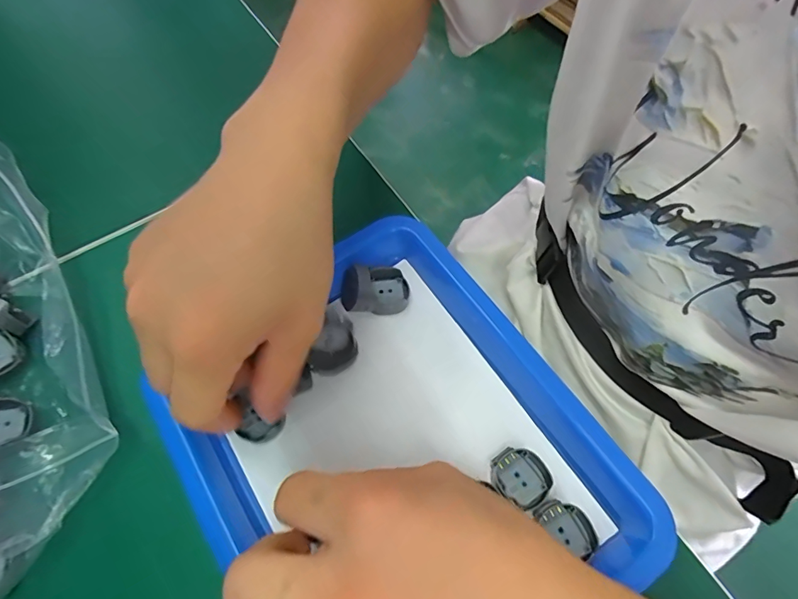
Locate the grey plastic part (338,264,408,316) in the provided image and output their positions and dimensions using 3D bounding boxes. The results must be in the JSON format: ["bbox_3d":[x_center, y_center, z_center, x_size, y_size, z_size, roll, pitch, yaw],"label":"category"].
[{"bbox_3d":[-0.014,-0.007,0.255,0.038,0.026,0.027,-13,65,-6],"label":"grey plastic part"}]

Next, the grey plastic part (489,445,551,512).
[{"bbox_3d":[0.059,0.086,0.221,0.025,0.008,0.027,-34,69,-15],"label":"grey plastic part"}]

